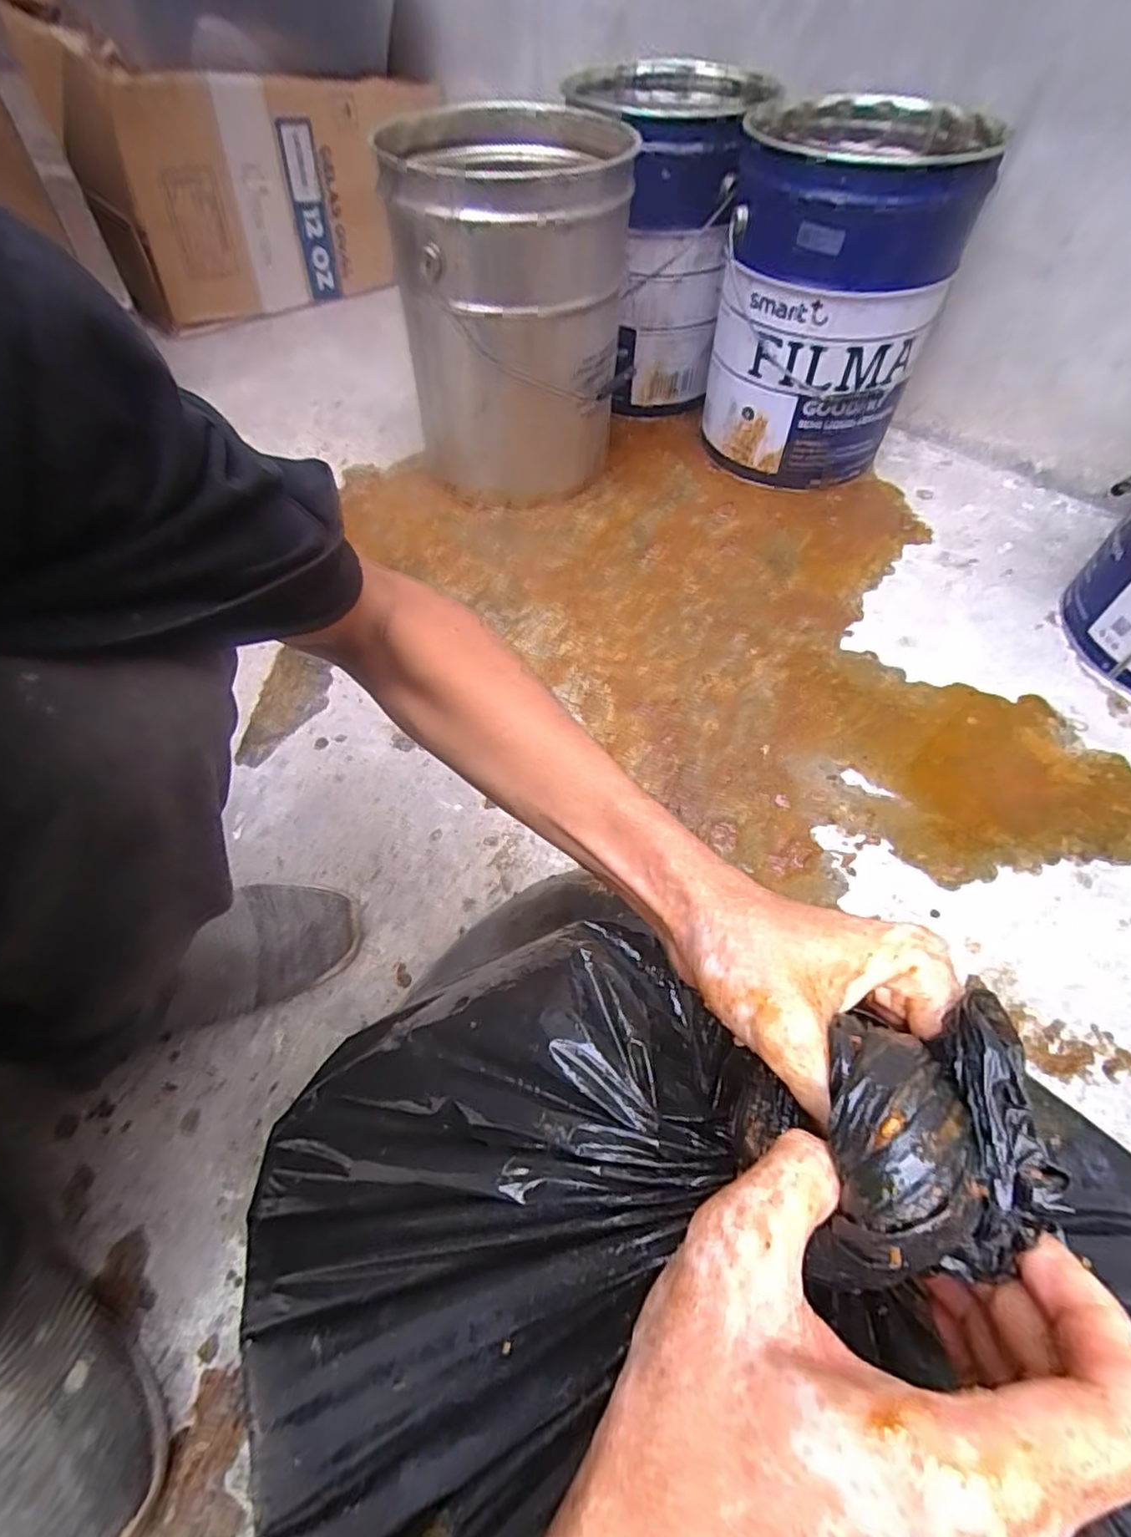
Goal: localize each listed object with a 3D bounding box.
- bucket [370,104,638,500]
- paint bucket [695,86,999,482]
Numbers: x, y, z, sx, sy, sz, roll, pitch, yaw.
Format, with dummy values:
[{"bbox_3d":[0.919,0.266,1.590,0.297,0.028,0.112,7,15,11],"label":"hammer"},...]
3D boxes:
[{"bbox_3d":[-0.062,-0.585,0.838,0.269,0.366,0.285,0,56,0],"label":"bucket"},{"bbox_3d":[0.345,-0.615,0.856,0.273,0.369,0.282,10,57,8],"label":"paint bucket"}]

